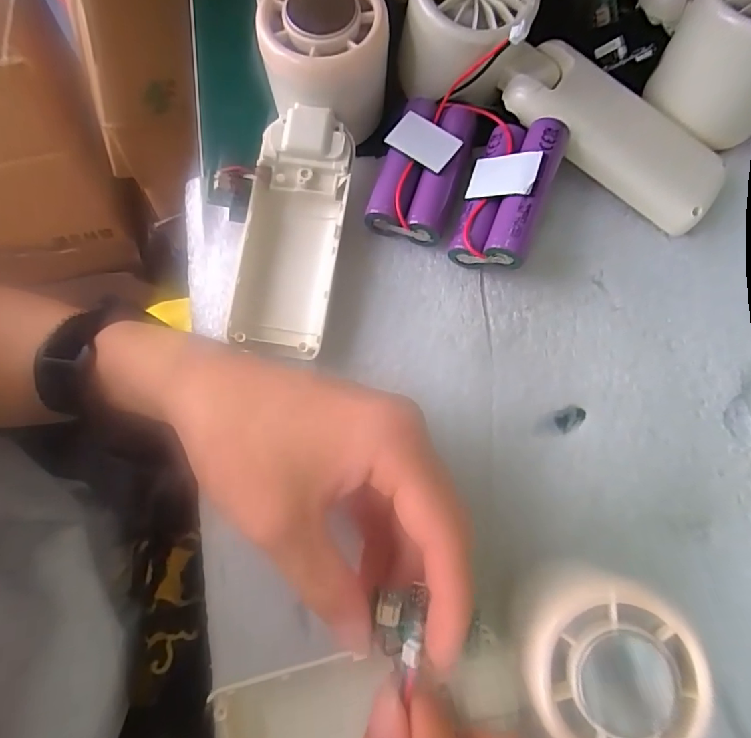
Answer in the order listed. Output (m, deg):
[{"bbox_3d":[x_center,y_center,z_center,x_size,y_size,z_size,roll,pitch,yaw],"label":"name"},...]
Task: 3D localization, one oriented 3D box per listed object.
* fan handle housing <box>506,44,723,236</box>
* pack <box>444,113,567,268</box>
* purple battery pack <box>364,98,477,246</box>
[{"bbox_3d":[0.110,-0.105,0.228,0.102,0.029,0.038,34,82,8],"label":"fan handle housing"},{"bbox_3d":[0.060,-0.077,0.219,0.036,0.024,0.065,15,76,37],"label":"pack"},{"bbox_3d":[0.022,-0.093,0.230,0.035,0.022,0.066,17,80,5],"label":"purple battery pack"}]

